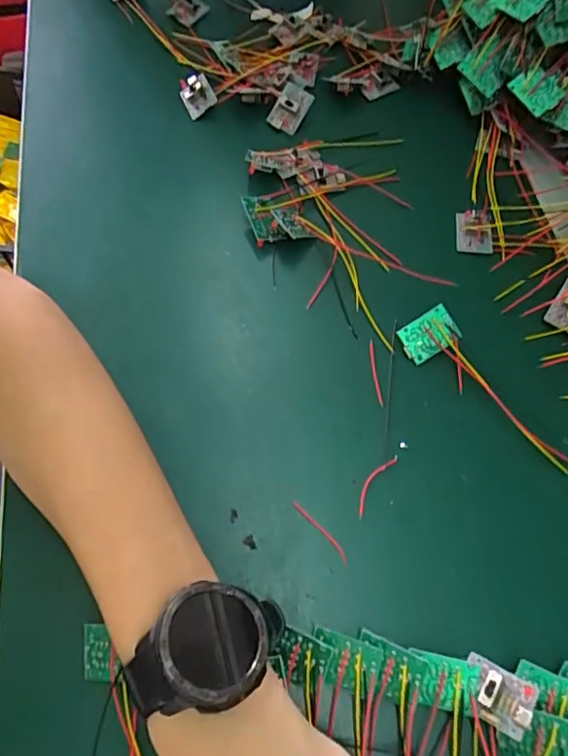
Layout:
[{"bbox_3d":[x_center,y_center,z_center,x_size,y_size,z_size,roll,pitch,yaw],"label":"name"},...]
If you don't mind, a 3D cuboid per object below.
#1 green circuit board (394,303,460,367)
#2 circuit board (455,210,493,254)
[{"bbox_3d":[0.096,-0.028,0.365,0.036,0.004,0.028,-30,93,3],"label":"green circuit board"},{"bbox_3d":[0.141,-0.110,0.412,0.026,0.005,0.036,1,74,14],"label":"circuit board"}]

